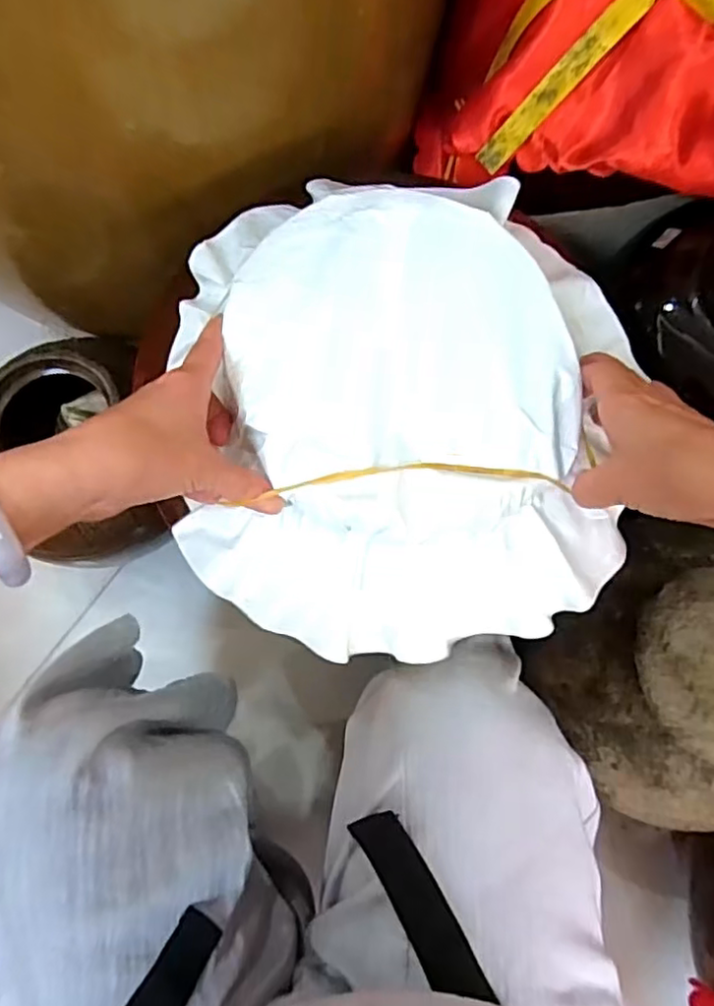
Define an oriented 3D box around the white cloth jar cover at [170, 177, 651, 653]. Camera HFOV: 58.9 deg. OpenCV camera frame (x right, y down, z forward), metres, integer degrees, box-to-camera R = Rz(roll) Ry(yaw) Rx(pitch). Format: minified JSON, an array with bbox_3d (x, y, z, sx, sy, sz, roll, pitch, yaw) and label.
[{"bbox_3d":[0.024,-0.051,0.373,0.271,0.067,0.271,0,79,0],"label":"white cloth jar cover"}]

